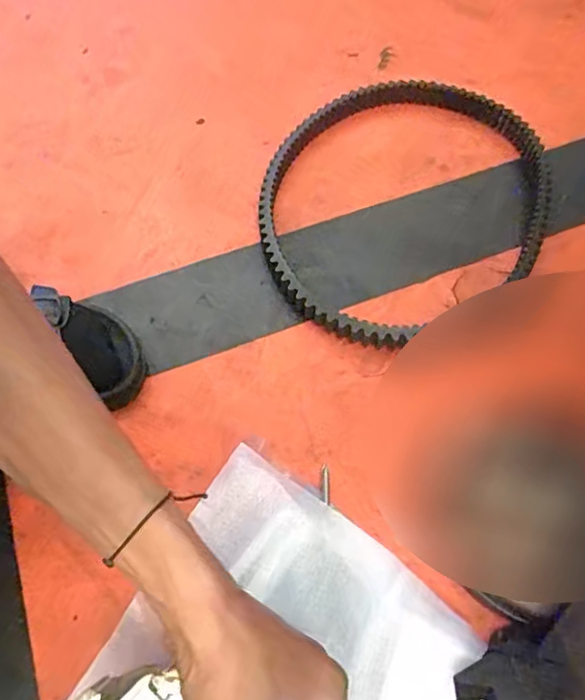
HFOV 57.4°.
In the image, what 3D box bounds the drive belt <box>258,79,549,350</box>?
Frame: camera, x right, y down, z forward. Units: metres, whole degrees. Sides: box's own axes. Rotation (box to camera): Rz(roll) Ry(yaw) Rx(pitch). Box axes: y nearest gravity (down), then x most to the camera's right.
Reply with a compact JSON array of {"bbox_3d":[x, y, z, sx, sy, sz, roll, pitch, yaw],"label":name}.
[{"bbox_3d":[0.106,-0.166,0.552,0.321,0.028,0.287,-30,67,-14],"label":"drive belt"}]

